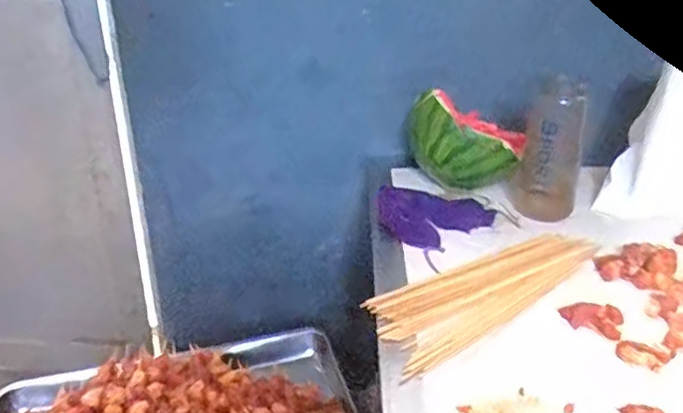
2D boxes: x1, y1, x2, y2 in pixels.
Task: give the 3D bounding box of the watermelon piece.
[{"bbox_3d":[0.176,-0.097,0.895,0.149,0.117,0.086,1,24,5],"label":"watermelon piece"}]

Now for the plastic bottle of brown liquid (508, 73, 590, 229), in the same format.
[{"bbox_3d":[0.272,-0.077,0.827,0.077,0.188,0.090,6,25,15],"label":"plastic bottle of brown liquid"}]

